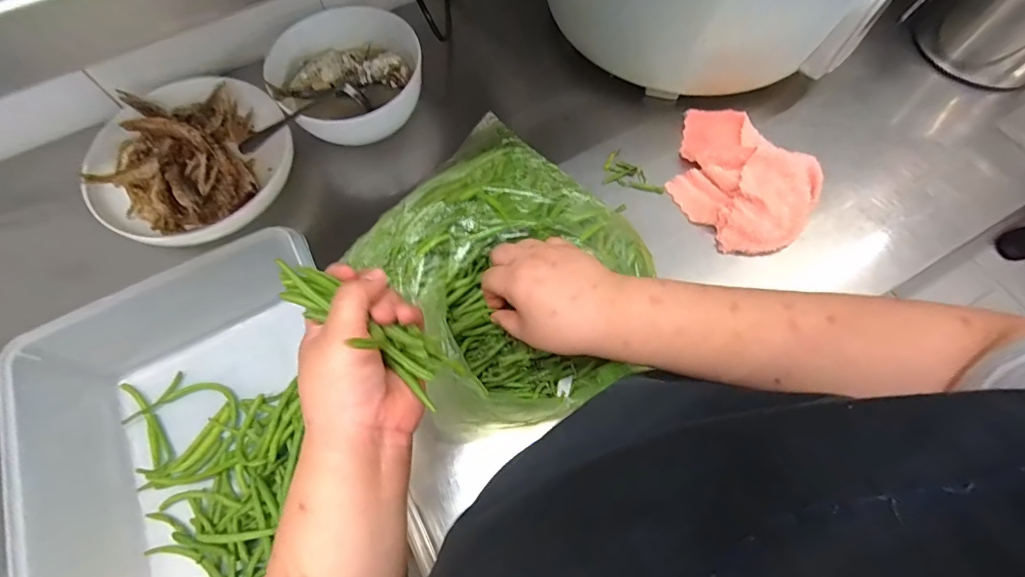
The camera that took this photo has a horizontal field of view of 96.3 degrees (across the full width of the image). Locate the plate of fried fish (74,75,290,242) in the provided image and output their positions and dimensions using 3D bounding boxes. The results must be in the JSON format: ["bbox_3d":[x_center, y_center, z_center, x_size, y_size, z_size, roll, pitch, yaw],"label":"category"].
[{"bbox_3d":[-0.383,-0.156,0.548,0.199,0.055,0.216,0,67,1],"label":"plate of fried fish"}]

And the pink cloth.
[{"bbox_3d":[0.263,-0.134,0.541,0.137,0.041,0.188,-31,70,-11],"label":"pink cloth"}]

